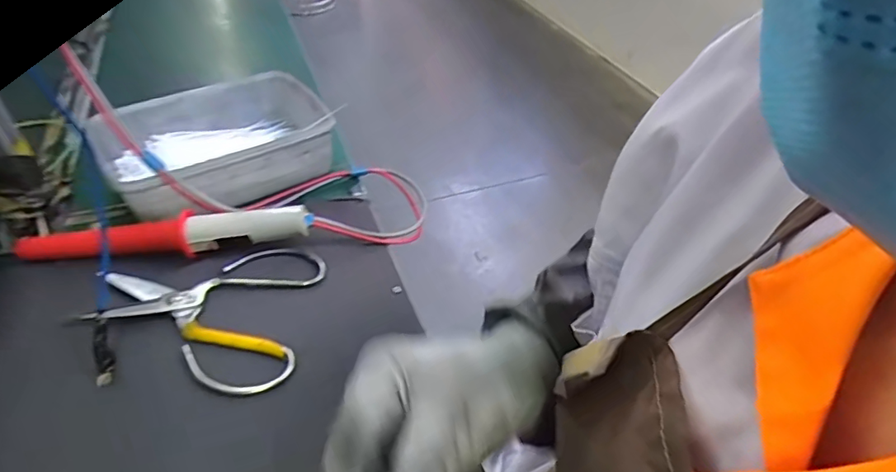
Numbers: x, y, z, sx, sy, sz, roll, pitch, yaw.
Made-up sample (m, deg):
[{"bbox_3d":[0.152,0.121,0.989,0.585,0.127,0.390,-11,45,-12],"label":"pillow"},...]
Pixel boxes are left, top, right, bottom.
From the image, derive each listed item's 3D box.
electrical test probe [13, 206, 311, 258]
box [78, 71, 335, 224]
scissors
[{"bbox_3d":[-0.259,-0.001,0.488,0.254,0.041,0.027,-5,41,-5],"label":"electrical test probe"},{"bbox_3d":[-0.244,-0.103,0.582,0.232,0.068,0.171,-22,45,-23],"label":"box"},{"bbox_3d":[-0.210,0.058,0.453,0.181,0.011,0.154,4,41,5],"label":"scissors"}]

